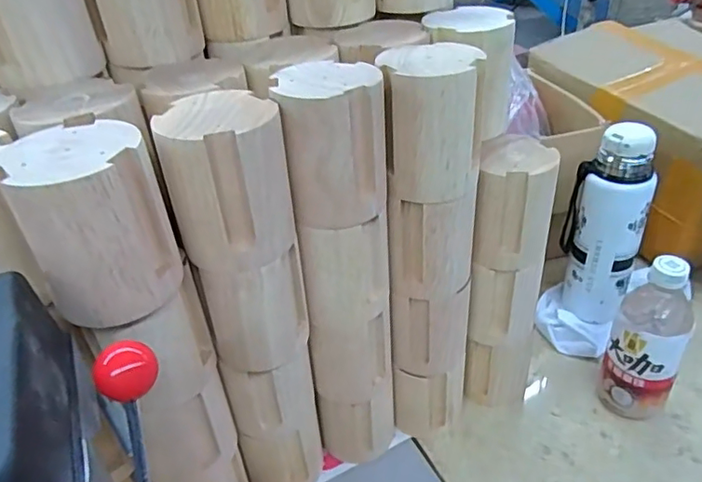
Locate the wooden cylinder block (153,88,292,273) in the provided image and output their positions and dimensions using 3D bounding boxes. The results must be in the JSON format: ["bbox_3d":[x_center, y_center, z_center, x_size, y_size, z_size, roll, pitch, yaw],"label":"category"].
[{"bbox_3d":[-0.081,-0.040,0.367,0.075,0.095,0.070,-9,37,-8],"label":"wooden cylinder block"}]

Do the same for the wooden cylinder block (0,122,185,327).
[{"bbox_3d":[-0.150,-0.010,0.325,0.078,0.097,0.074,-14,38,-14],"label":"wooden cylinder block"}]

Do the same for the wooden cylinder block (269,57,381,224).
[{"bbox_3d":[-0.013,-0.071,0.394,0.072,0.096,0.076,-3,36,0],"label":"wooden cylinder block"}]

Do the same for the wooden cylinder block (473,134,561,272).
[{"bbox_3d":[0.147,-0.032,0.491,0.064,0.101,0.066,6,37,12],"label":"wooden cylinder block"}]

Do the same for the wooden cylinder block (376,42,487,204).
[{"bbox_3d":[0.060,-0.088,0.408,0.070,0.095,0.064,-2,36,2],"label":"wooden cylinder block"}]

